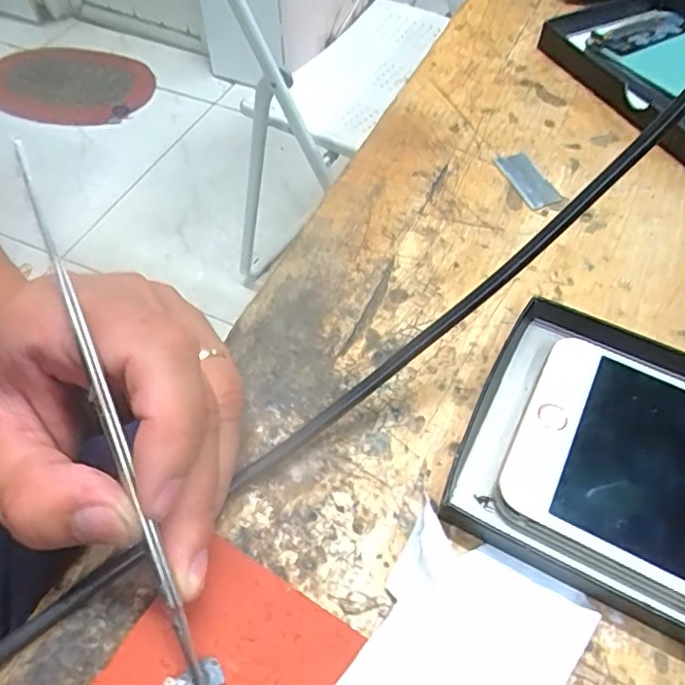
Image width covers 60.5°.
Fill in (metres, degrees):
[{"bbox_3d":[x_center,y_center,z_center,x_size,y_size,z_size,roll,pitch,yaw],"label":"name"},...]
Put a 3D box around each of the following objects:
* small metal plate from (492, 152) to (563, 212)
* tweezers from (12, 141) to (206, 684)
[{"bbox_3d":[0.091,-0.081,0.288,0.016,0.005,0.038,-21,57,-14],"label":"small metal plate"},{"bbox_3d":[-0.061,0.023,0.156,0.004,0.009,0.154,-19,92,-11],"label":"tweezers"}]

